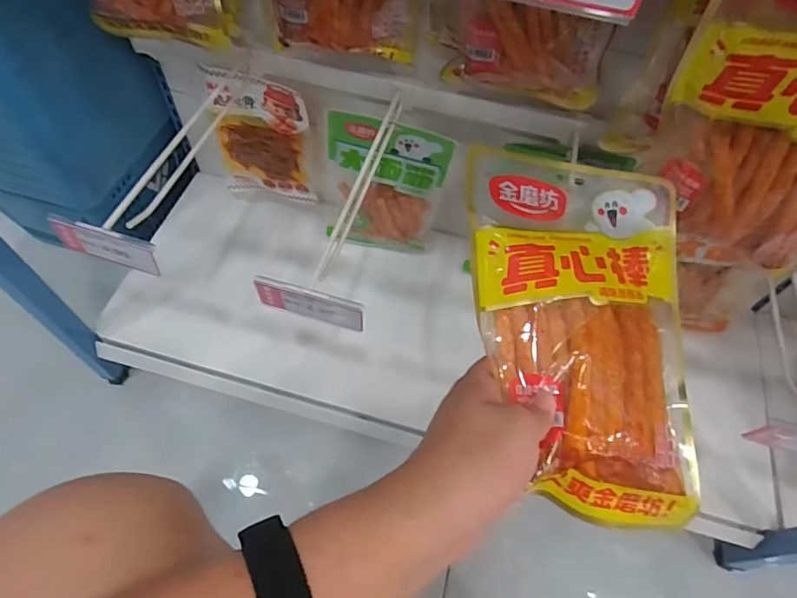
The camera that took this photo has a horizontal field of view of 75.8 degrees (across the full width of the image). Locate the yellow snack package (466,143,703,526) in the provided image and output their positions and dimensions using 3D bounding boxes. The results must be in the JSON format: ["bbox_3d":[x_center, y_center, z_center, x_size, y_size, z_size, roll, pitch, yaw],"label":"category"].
[{"bbox_3d":[0.128,0.017,0.354,0.162,0.026,0.250,6,69,-13],"label":"yellow snack package"}]

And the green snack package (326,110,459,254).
[{"bbox_3d":[-0.022,-0.146,0.731,0.169,0.255,0.025,18,59,8],"label":"green snack package"}]

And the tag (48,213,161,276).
[{"bbox_3d":[-0.270,-0.050,0.470,0.096,0.035,0.009,15,32,-1],"label":"tag"}]

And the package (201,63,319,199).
[{"bbox_3d":[-0.195,-0.225,0.742,0.135,0.211,0.028,15,58,6],"label":"package"}]

